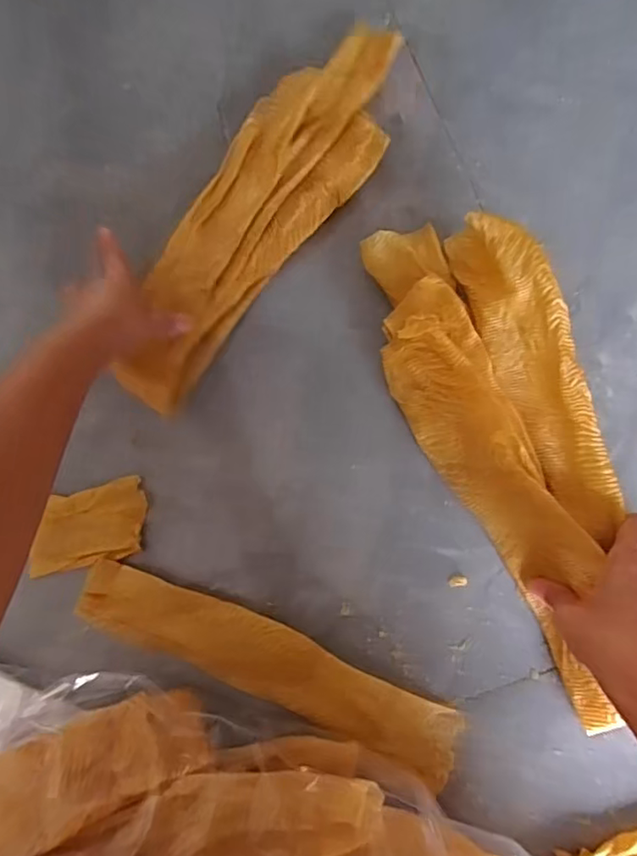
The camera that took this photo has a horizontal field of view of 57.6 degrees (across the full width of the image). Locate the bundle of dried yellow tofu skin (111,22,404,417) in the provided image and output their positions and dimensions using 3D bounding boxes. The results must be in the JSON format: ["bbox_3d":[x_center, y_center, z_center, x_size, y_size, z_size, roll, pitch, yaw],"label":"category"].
[{"bbox_3d":[-0.047,-0.177,0.479,0.105,0.034,0.355,32,87,10],"label":"bundle of dried yellow tofu skin"}]

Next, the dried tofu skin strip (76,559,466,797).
[{"bbox_3d":[-0.041,0.187,0.462,0.318,0.012,0.059,24,91,6],"label":"dried tofu skin strip"}]

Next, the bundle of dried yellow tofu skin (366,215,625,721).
[{"bbox_3d":[0.146,0.020,0.430,0.122,0.052,0.378,-21,86,5],"label":"bundle of dried yellow tofu skin"}]

